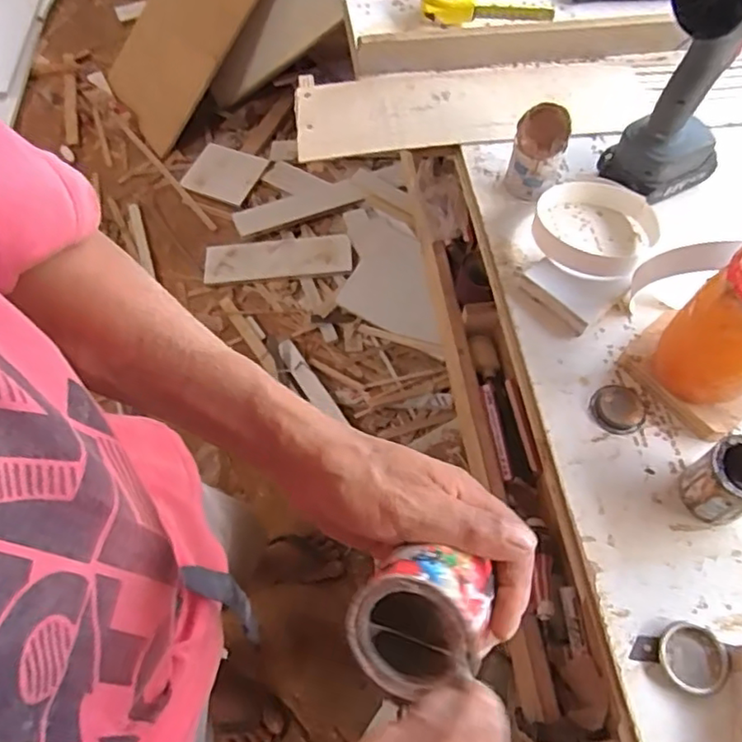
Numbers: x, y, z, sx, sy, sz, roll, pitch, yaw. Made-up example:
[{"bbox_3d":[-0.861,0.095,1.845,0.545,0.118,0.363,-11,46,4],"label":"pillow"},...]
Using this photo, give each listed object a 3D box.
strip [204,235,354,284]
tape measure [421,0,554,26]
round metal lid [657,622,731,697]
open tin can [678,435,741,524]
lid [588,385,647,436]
[{"bbox_3d":[-0.246,-0.293,1.598,0.389,0.020,0.116,-4,69,8],"label":"strip"},{"bbox_3d":[0.147,-0.472,0.780,0.162,0.033,0.059,-1,61,-2],"label":"tape measure"},{"bbox_3d":[0.230,0.205,0.435,0.045,0.012,0.046,1,61,-1],"label":"round metal lid"},{"bbox_3d":[0.279,0.086,0.477,0.053,0.061,0.049,1,61,-1],"label":"open tin can"},{"bbox_3d":[0.218,0.034,0.538,0.046,0.006,0.047,1,61,-1],"label":"lid"}]

